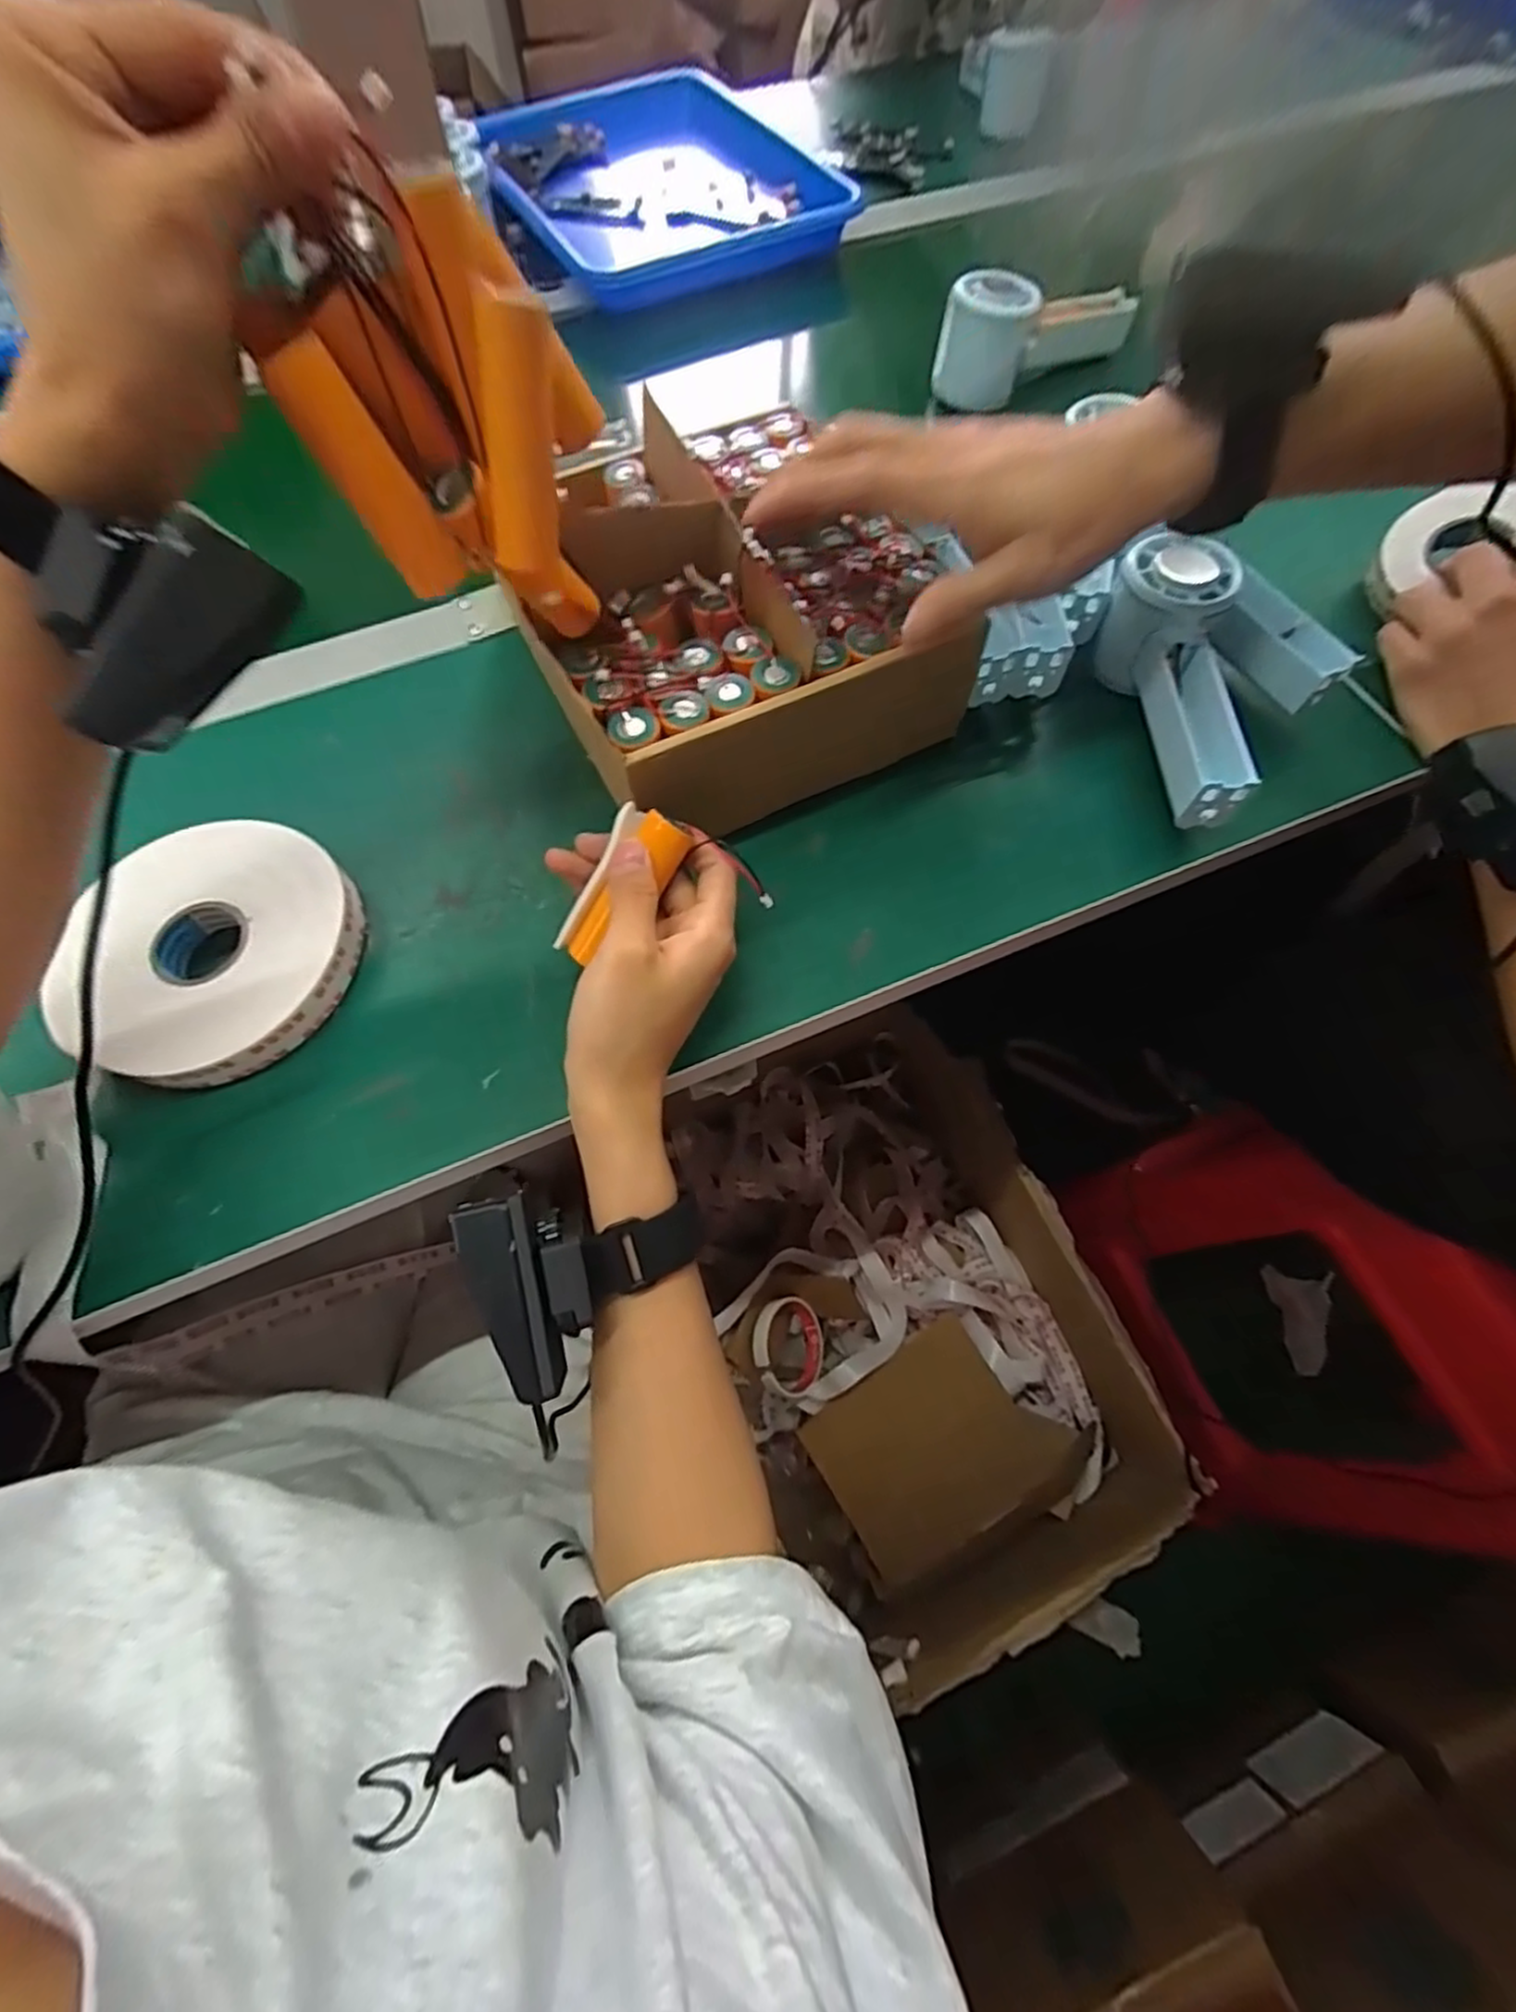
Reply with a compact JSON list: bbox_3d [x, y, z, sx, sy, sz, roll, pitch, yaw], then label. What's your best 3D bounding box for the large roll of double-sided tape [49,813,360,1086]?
[{"bbox_3d":[-0.250,-0.026,0.340,0.117,0.030,0.124,0,67,1],"label":"large roll of double-sided tape"}]

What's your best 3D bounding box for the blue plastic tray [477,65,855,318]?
[{"bbox_3d":[-0.101,-0.735,0.658,0.261,0.056,0.344,-25,63,-13],"label":"blue plastic tray"}]

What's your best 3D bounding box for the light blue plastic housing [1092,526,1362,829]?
[{"bbox_3d":[0.242,-0.160,0.374,0.102,0.063,0.142,-5,67,-1],"label":"light blue plastic housing"}]

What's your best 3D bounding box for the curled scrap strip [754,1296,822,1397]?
[{"bbox_3d":[0.029,0.329,0.708,0.026,0.096,0.087,-11,79,43],"label":"curled scrap strip"}]

